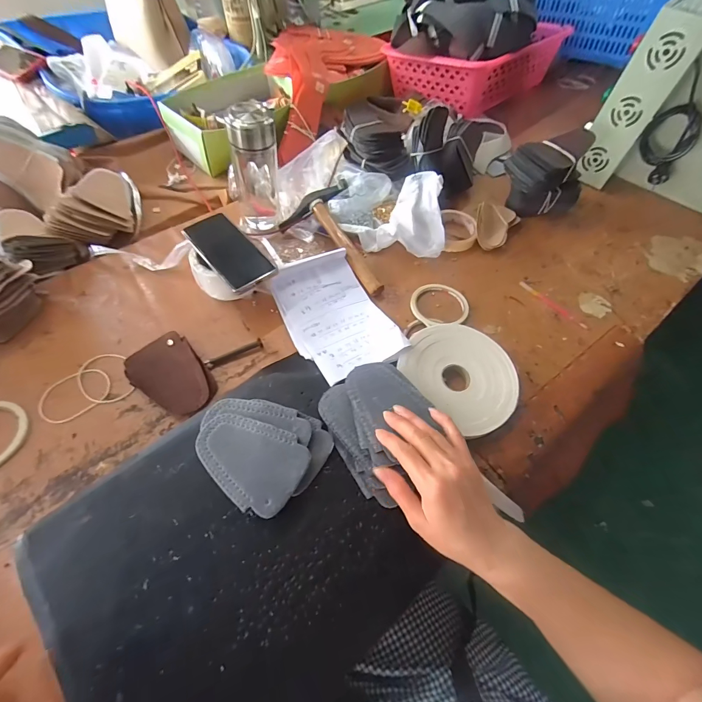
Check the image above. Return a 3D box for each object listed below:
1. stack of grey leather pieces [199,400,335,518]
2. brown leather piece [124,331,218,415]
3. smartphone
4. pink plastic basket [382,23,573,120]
[{"bbox_3d":[-0.108,0.109,0.410,0.145,0.023,0.116,31,62,15],"label":"stack of grey leather pieces"},{"bbox_3d":[-0.247,0.030,0.474,0.085,0.024,0.131,-36,67,-22],"label":"brown leather piece"},{"bbox_3d":[-0.188,-0.154,0.531,0.070,0.011,0.163,-35,67,-22],"label":"smartphone"},{"bbox_3d":[0.324,-0.764,0.904,0.392,0.116,0.286,-37,67,-22],"label":"pink plastic basket"}]

